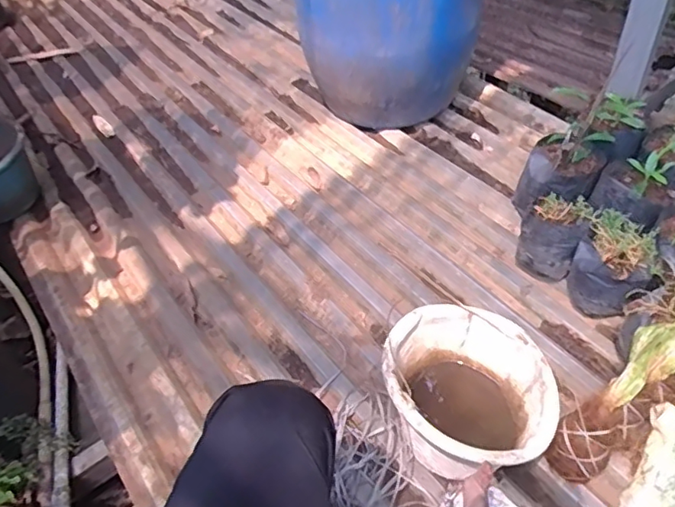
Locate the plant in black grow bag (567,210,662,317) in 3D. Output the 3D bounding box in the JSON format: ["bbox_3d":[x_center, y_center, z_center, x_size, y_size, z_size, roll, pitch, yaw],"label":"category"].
[{"bbox_3d":[0.508,0.029,1.034,0.136,0.131,0.136,26,58,26],"label":"plant in black grow bag"}]

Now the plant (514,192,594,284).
[{"bbox_3d":[0.427,-0.027,1.118,0.118,0.154,0.111,24,57,25],"label":"plant"}]

